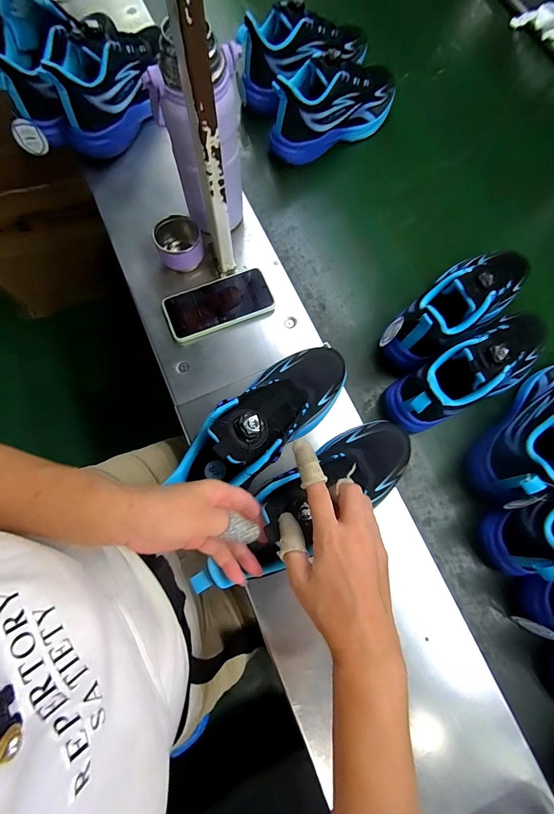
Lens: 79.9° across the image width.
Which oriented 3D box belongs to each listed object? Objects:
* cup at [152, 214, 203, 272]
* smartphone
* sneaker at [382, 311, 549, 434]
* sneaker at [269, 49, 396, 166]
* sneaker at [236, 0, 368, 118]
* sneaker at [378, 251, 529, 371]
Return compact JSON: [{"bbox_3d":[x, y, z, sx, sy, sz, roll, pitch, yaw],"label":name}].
[{"bbox_3d":[-0.149,-0.249,0.510,0.066,0.053,0.067,0,75,-1],"label":"cup"},{"bbox_3d":[-0.091,-0.159,0.512,0.161,0.015,0.083,-23,76,-7],"label":"smartphone"},{"bbox_3d":[0.272,-0.052,0.459,0.272,0.126,0.089,-26,77,-8],"label":"sneaker"},{"bbox_3d":[0.103,-0.549,0.590,0.259,0.126,0.083,-30,77,-9],"label":"sneaker"},{"bbox_3d":[0.051,-0.670,0.613,0.275,0.107,0.080,-35,78,-10],"label":"sneaker"},{"bbox_3d":[0.280,-0.155,0.489,0.261,0.129,0.078,-38,79,-10],"label":"sneaker"}]

